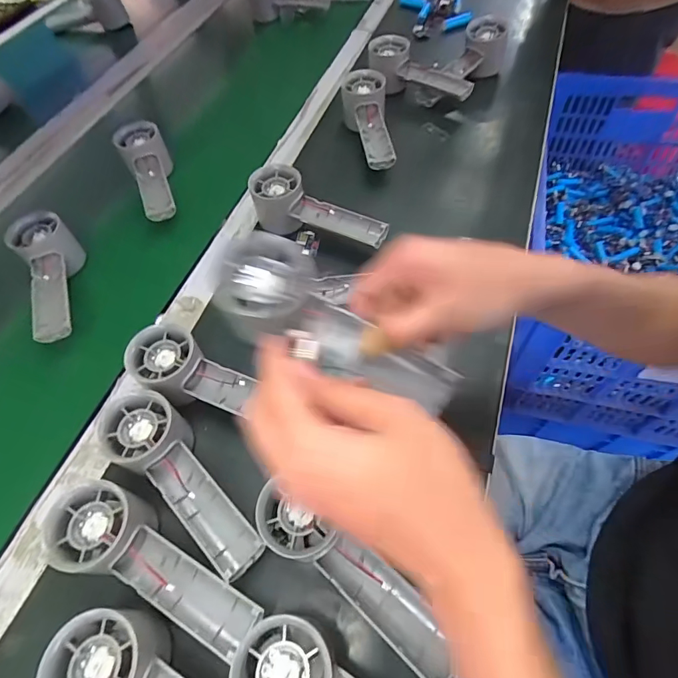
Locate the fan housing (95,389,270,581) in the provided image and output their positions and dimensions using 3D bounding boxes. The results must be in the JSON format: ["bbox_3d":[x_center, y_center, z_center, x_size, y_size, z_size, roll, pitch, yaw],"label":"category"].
[{"bbox_3d":[-0.121,0.110,0.333,0.055,0.045,0.160,-41,76,-20],"label":"fan housing"}]

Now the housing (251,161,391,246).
[{"bbox_3d":[-0.021,-0.143,0.475,0.156,0.060,0.057,16,60,14],"label":"housing"}]

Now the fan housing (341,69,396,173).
[{"bbox_3d":[0.039,-0.277,0.556,0.057,0.064,0.151,-7,57,0],"label":"fan housing"}]

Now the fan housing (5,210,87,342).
[{"bbox_3d":[-0.303,-0.067,0.448,0.056,0.048,0.150,-26,59,-12],"label":"fan housing"}]

